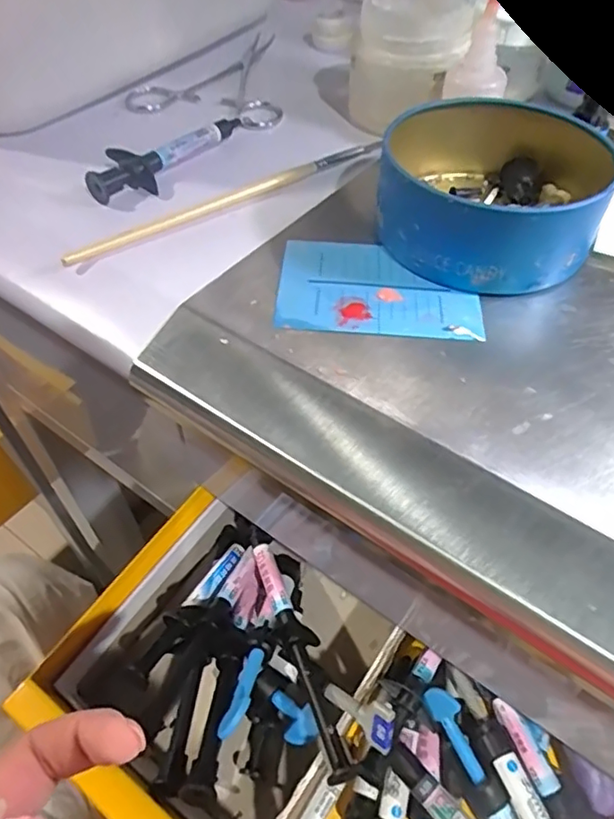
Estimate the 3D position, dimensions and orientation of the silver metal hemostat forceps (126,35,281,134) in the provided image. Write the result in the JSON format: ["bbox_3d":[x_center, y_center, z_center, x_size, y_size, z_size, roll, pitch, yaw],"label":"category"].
[{"bbox_3d":[-0.043,-0.221,0.373,0.094,0.009,0.133,19,53,15],"label":"silver metal hemostat forceps"}]

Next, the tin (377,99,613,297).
[{"bbox_3d":[0.080,-0.102,0.251,0.102,0.036,0.111,0,50,0],"label":"tin"}]

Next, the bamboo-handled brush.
[{"bbox_3d":[-0.036,-0.102,0.276,0.166,0.012,0.010,-27,56,-21],"label":"bamboo-handled brush"}]

